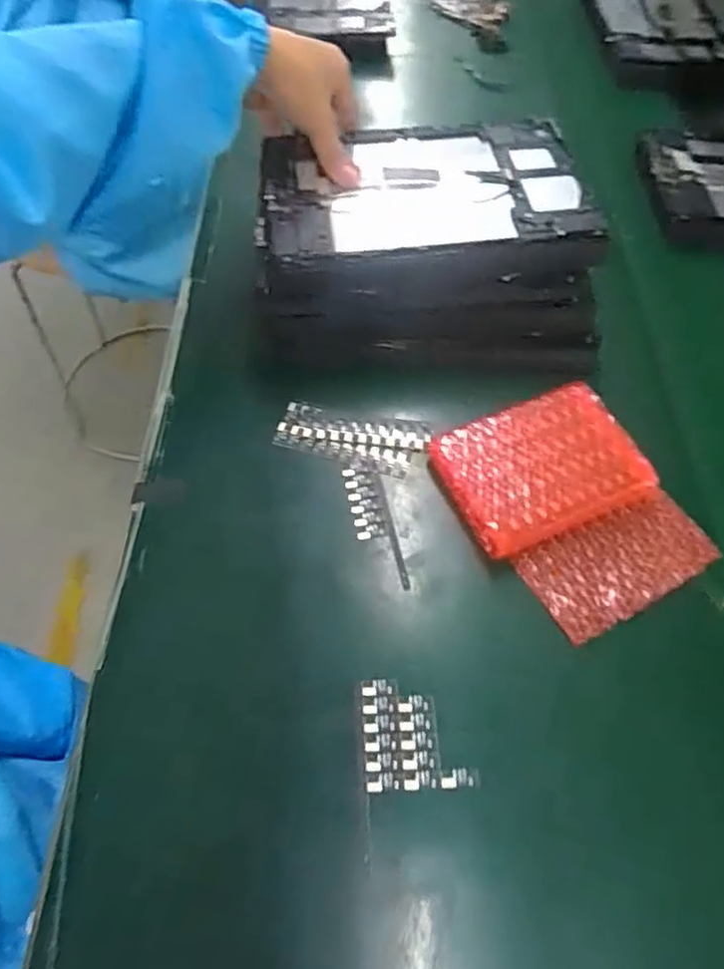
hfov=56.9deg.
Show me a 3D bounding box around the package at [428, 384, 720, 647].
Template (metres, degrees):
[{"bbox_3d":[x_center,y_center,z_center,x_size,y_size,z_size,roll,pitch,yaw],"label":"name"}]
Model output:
[{"bbox_3d":[0.135,0.010,0.431,0.122,0.026,0.150,-24,61,-17],"label":"package"}]

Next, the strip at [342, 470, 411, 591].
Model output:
[{"bbox_3d":[0.009,0.026,0.441,0.026,0.004,0.089,-9,58,-9],"label":"strip"}]

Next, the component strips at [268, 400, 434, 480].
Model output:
[{"bbox_3d":[-0.007,-0.031,0.474,0.107,0.005,0.046,12,57,5],"label":"component strips"}]

